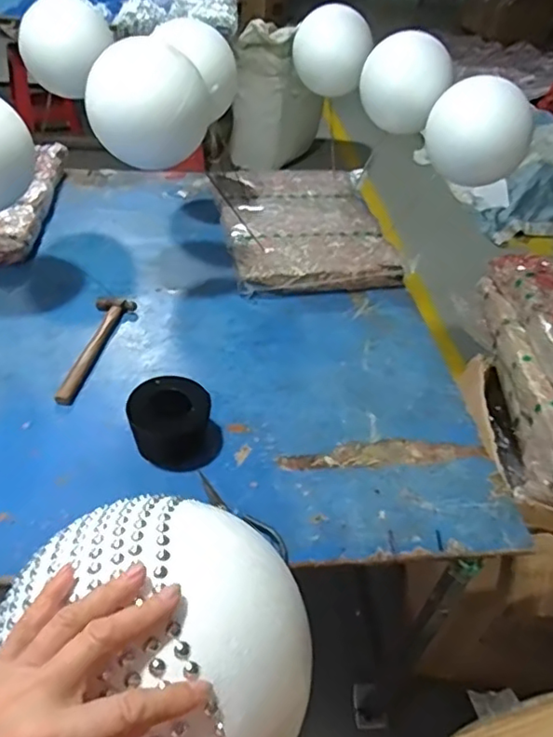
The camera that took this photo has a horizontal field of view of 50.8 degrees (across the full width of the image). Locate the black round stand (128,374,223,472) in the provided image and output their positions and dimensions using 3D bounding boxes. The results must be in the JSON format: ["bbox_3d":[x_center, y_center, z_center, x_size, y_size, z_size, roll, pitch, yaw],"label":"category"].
[{"bbox_3d":[-0.143,0.075,0.836,0.125,0.082,0.115,4,40,-3],"label":"black round stand"}]

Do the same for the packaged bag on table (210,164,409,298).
[{"bbox_3d":[0.069,-0.349,1.370,0.392,0.065,0.542,-4,41,-12],"label":"packaged bag on table"}]

